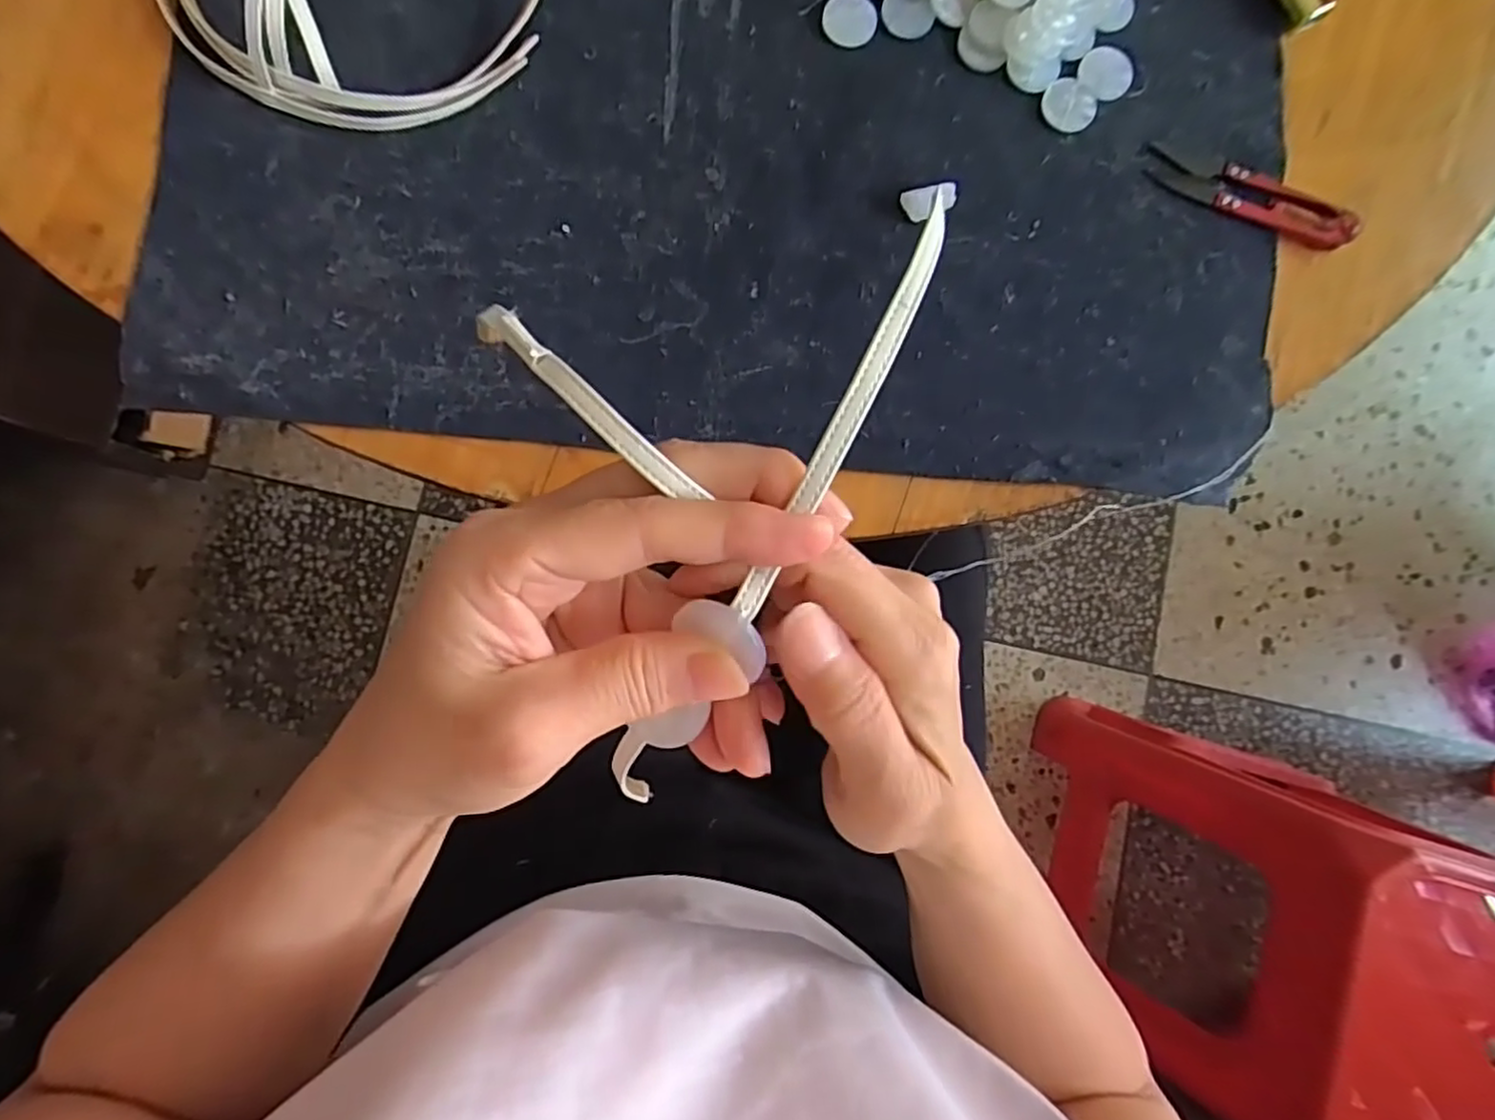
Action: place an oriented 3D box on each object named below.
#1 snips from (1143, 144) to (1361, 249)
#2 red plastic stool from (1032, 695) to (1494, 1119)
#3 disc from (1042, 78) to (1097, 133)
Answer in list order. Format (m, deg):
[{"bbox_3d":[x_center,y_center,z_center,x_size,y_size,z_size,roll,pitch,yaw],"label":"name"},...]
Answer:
[{"bbox_3d":[0.241,-0.175,0.334,0.099,0.009,0.023,21,85,-2],"label":"snips"},{"bbox_3d":[0.603,0.403,0.817,0.383,0.467,0.325,15,84,-2],"label":"red plastic stool"},{"bbox_3d":[0.154,-0.217,0.333,0.023,0.004,0.026,-38,90,-5],"label":"disc"}]

